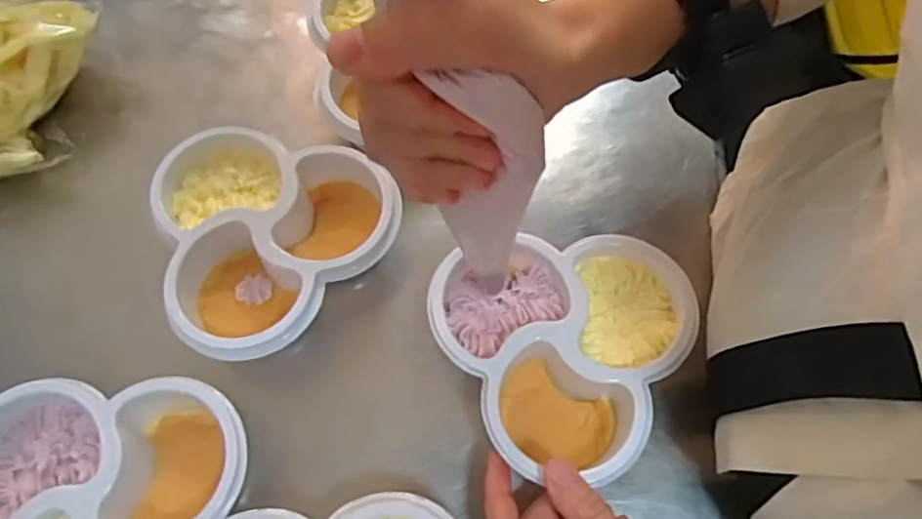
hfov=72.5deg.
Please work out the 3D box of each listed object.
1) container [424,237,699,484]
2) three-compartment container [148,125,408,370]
[{"bbox_3d":[0.064,0.046,0.352,0.133,0.039,0.131,-1,63,2],"label":"container"},{"bbox_3d":[-0.117,-0.015,0.381,0.130,0.058,0.139,0,67,0],"label":"three-compartment container"}]

